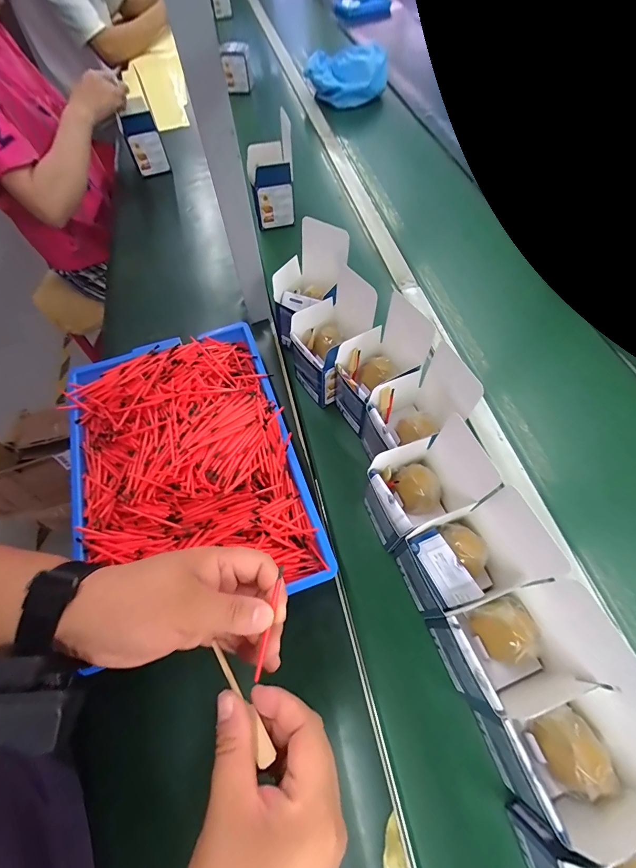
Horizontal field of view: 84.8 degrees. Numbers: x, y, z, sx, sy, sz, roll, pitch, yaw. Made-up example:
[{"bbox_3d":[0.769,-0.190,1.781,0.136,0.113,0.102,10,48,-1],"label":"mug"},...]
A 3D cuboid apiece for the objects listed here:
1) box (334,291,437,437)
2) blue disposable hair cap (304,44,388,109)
[{"bbox_3d":[0.081,-0.098,0.503,0.131,0.145,0.081,-39,68,-18],"label":"box"},{"bbox_3d":[0.084,-1.057,1.038,0.232,0.117,0.079,0,62,1],"label":"blue disposable hair cap"}]

